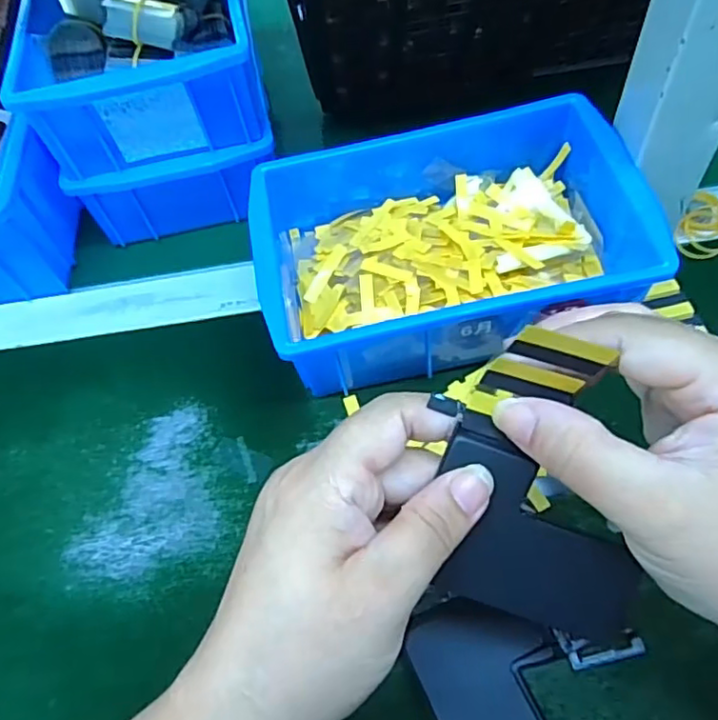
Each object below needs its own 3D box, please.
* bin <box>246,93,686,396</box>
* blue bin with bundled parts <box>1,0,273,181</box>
[{"bbox_3d":[0.045,-0.068,0.346,0.203,0.061,0.144,-15,58,-3],"label":"bin"},{"bbox_3d":[-0.137,-0.212,0.387,0.132,0.080,0.193,-11,62,-5],"label":"blue bin with bundled parts"}]

